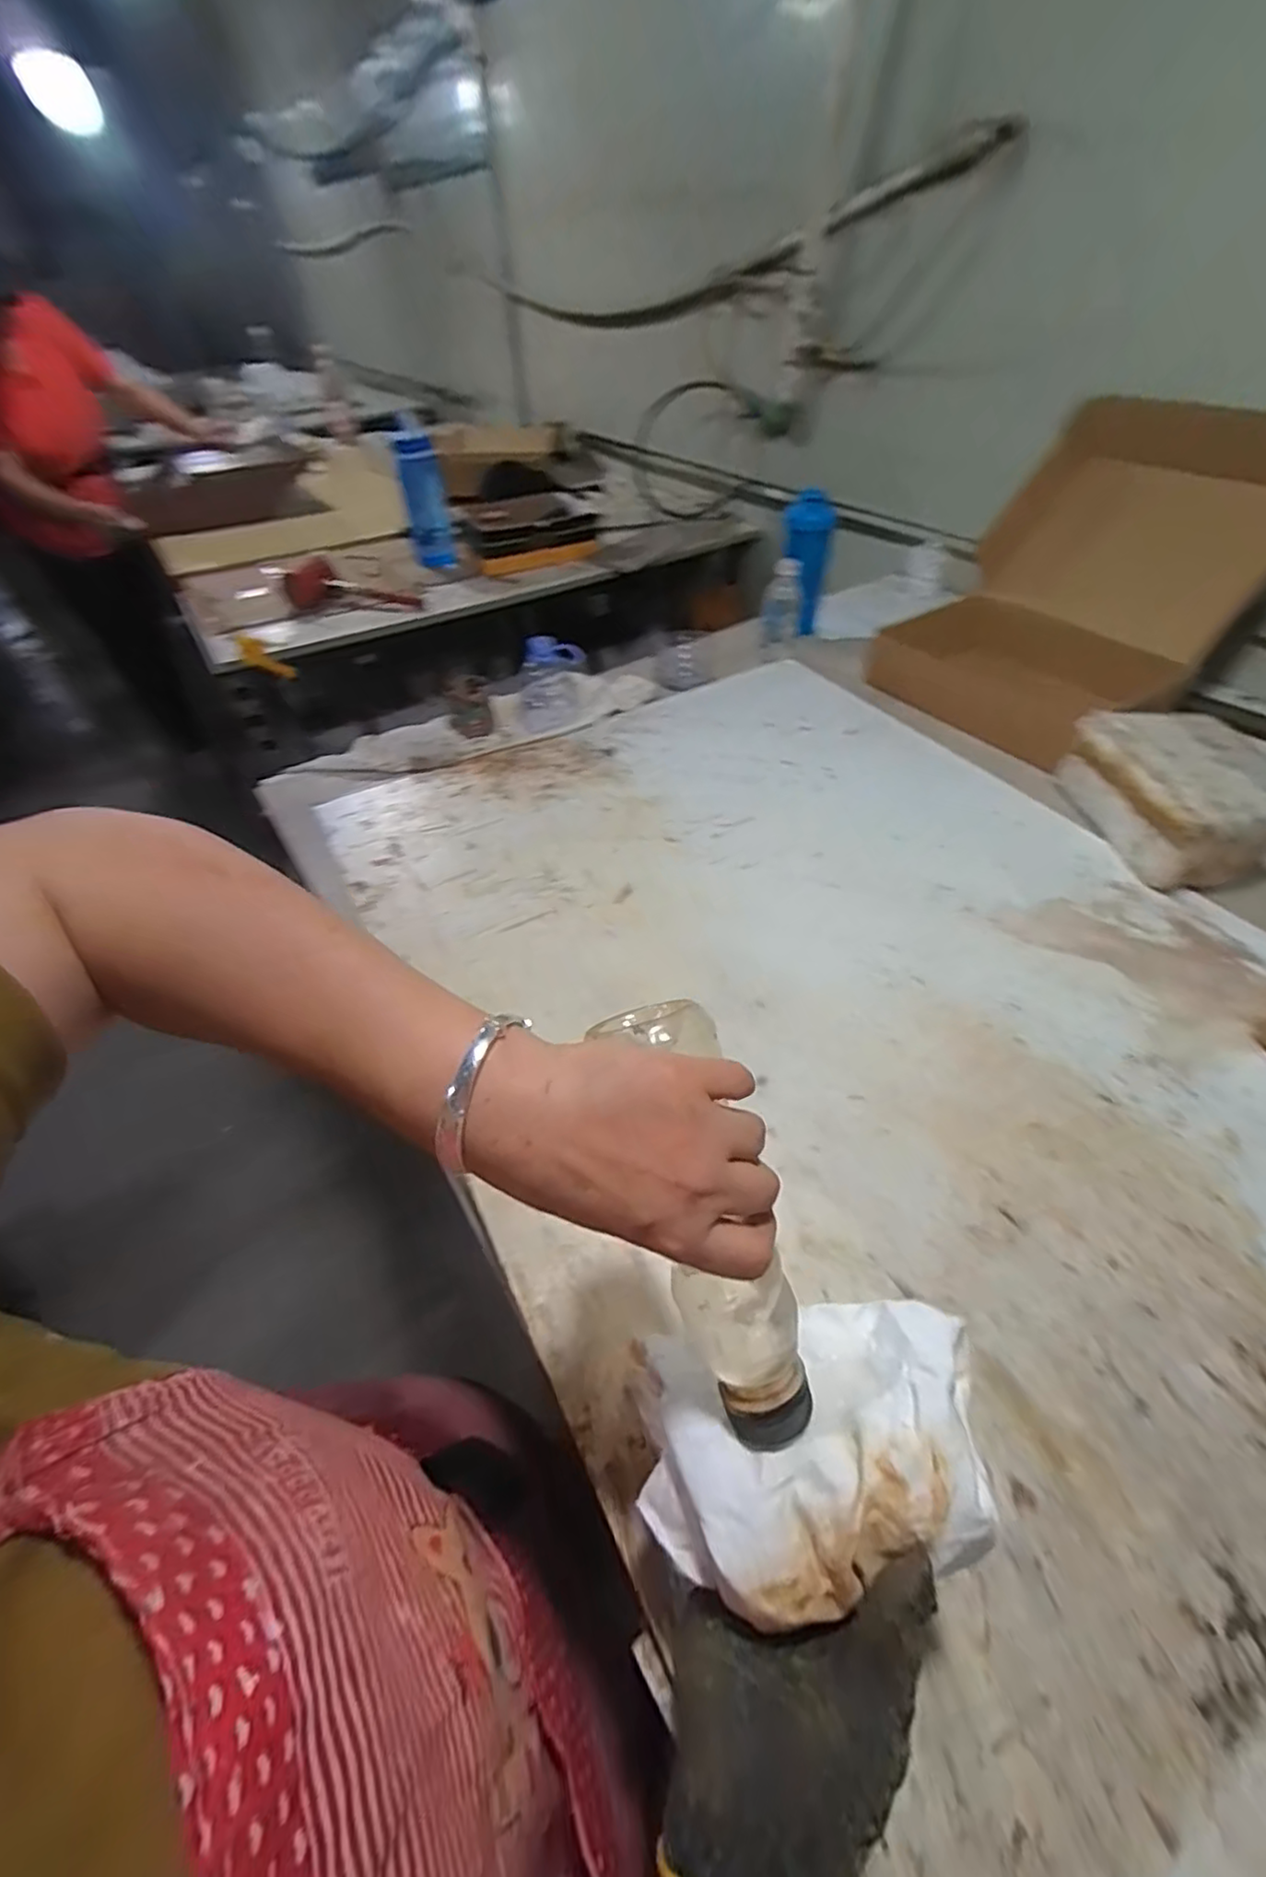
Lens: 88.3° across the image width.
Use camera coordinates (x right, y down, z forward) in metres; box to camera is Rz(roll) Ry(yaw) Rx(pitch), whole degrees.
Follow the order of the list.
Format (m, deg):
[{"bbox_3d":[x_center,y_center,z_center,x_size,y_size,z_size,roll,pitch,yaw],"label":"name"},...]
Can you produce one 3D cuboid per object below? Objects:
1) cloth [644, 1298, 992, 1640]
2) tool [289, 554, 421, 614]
[{"bbox_3d":[0.086,0.230,0.302,0.161,0.064,0.104,-9,47,-6],"label":"cloth"},{"bbox_3d":[-0.650,-0.819,1.518,0.325,0.092,0.083,7,47,9],"label":"tool"}]

